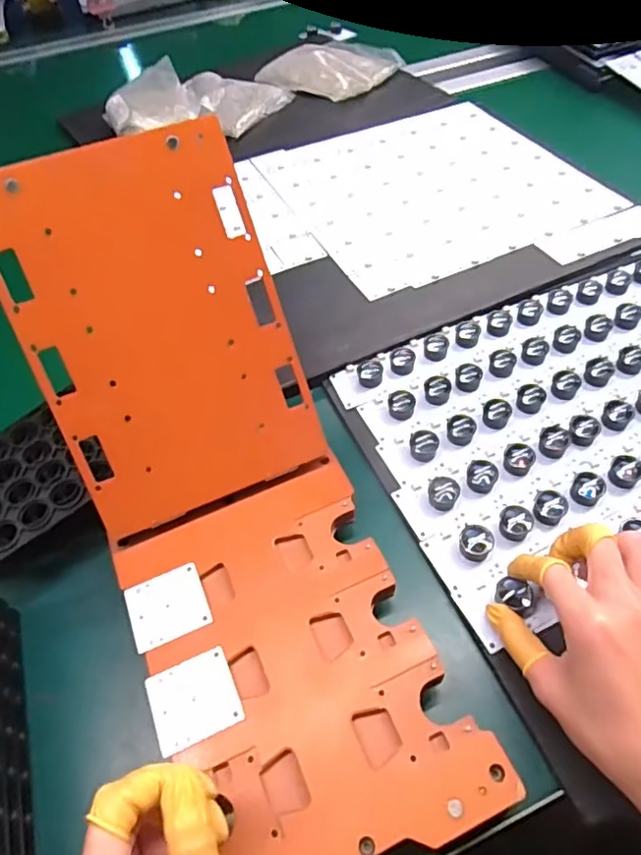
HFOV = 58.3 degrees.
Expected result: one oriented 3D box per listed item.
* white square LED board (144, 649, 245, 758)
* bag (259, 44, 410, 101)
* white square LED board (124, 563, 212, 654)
[{"bbox_3d":[-0.073,0.156,0.331,0.047,0.004,0.045,-22,54,-12],"label":"white square LED board"},{"bbox_3d":[0.018,-0.558,0.892,0.171,0.031,0.177,33,62,25],"label":"bag"},{"bbox_3d":[-0.097,0.113,0.365,0.047,0.004,0.044,-22,55,-12],"label":"white square LED board"}]

